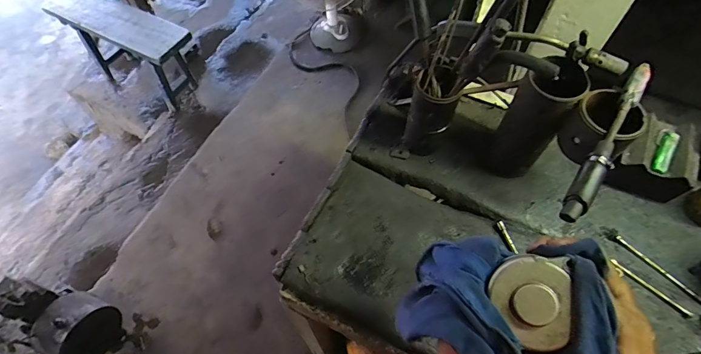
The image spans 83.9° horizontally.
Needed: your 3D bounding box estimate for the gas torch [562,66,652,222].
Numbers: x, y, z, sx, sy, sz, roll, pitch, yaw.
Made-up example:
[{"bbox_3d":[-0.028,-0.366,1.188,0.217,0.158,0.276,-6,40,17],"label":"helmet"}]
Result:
[{"bbox_3d":[0.340,-0.048,0.512,0.027,0.046,0.271,32,66,18],"label":"gas torch"}]

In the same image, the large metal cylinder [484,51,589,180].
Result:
[{"bbox_3d":[0.321,-0.092,0.699,0.090,0.248,0.083,36,67,20],"label":"large metal cylinder"}]

